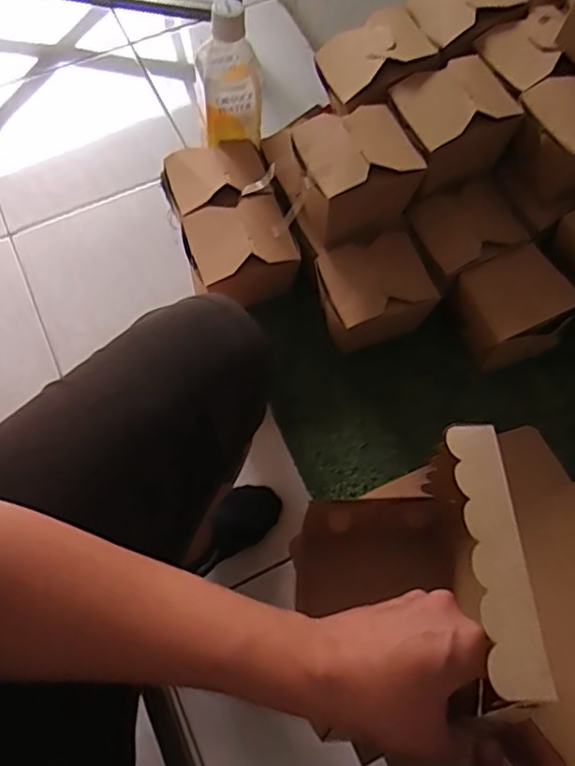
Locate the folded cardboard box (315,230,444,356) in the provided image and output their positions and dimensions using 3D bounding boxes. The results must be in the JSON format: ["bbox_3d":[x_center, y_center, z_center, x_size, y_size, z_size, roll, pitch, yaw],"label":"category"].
[{"bbox_3d":[0.086,-0.091,0.598,0.104,0.086,0.088,-11,68,-5],"label":"folded cardboard box"}]

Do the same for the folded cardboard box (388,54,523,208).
[{"bbox_3d":[0.154,-0.245,0.585,0.094,0.083,0.085,-20,69,-8],"label":"folded cardboard box"}]

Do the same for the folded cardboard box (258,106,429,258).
[{"bbox_3d":[0.057,-0.191,0.563,0.112,0.084,0.090,-22,69,-9],"label":"folded cardboard box"}]

